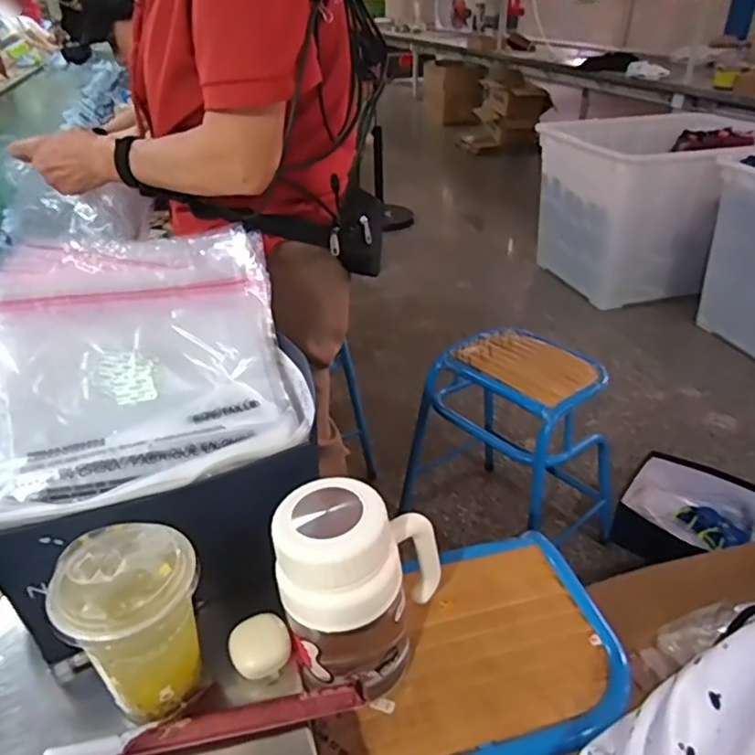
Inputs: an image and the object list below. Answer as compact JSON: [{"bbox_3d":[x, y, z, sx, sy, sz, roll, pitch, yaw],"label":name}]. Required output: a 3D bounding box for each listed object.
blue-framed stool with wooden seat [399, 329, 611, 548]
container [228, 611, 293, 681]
[{"bbox_3d":[0.296,0.154,1.428,0.342,0.477,0.469,-24,38,-32],"label":"blue-framed stool with wooden seat"},{"bbox_3d":[-0.095,0.220,0.494,0.048,0.027,0.048,-31,67,-30],"label":"container"}]

